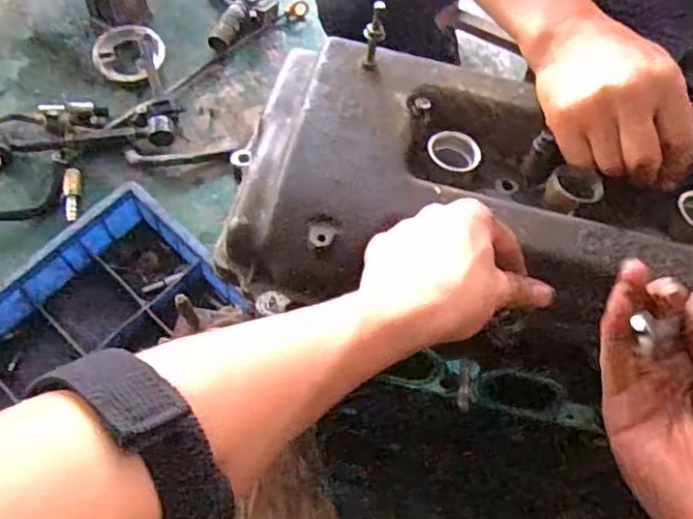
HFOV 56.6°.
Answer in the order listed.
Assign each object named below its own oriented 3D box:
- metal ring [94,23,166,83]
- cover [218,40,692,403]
[{"bbox_3d":[-0.375,-0.364,1.122,0.115,0.028,0.121,1,68,-3],"label":"metal ring"},{"bbox_3d":[0.154,-0.016,0.428,0.444,0.090,0.195,14,66,1],"label":"cover"}]

